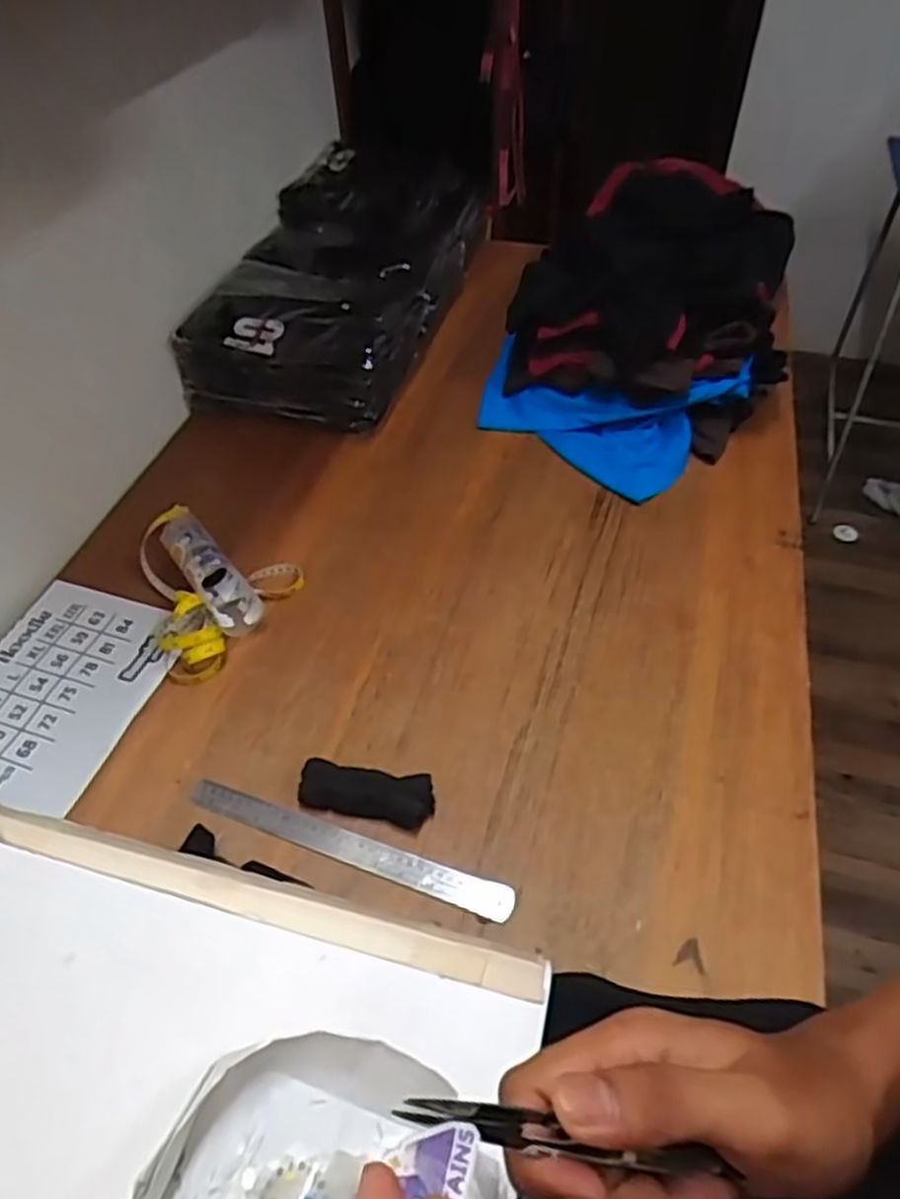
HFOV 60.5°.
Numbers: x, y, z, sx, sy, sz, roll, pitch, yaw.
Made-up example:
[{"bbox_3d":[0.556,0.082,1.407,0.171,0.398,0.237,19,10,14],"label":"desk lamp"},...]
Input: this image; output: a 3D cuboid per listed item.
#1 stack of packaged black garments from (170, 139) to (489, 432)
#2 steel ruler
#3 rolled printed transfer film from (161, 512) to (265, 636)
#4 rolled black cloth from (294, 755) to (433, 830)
[{"bbox_3d":[-0.159,-0.522,1.246,0.315,0.141,0.591,12,49,11],"label":"stack of packaged black garments"},{"bbox_3d":[-0.098,0.231,0.721,0.324,0.004,0.033,14,55,14],"label":"steel ruler"},{"bbox_3d":[-0.290,-0.033,0.921,0.055,0.056,0.193,-32,55,-25],"label":"rolled printed transfer film"},{"bbox_3d":[-0.079,0.185,0.747,0.127,0.031,0.044,10,49,9],"label":"rolled black cloth"}]

